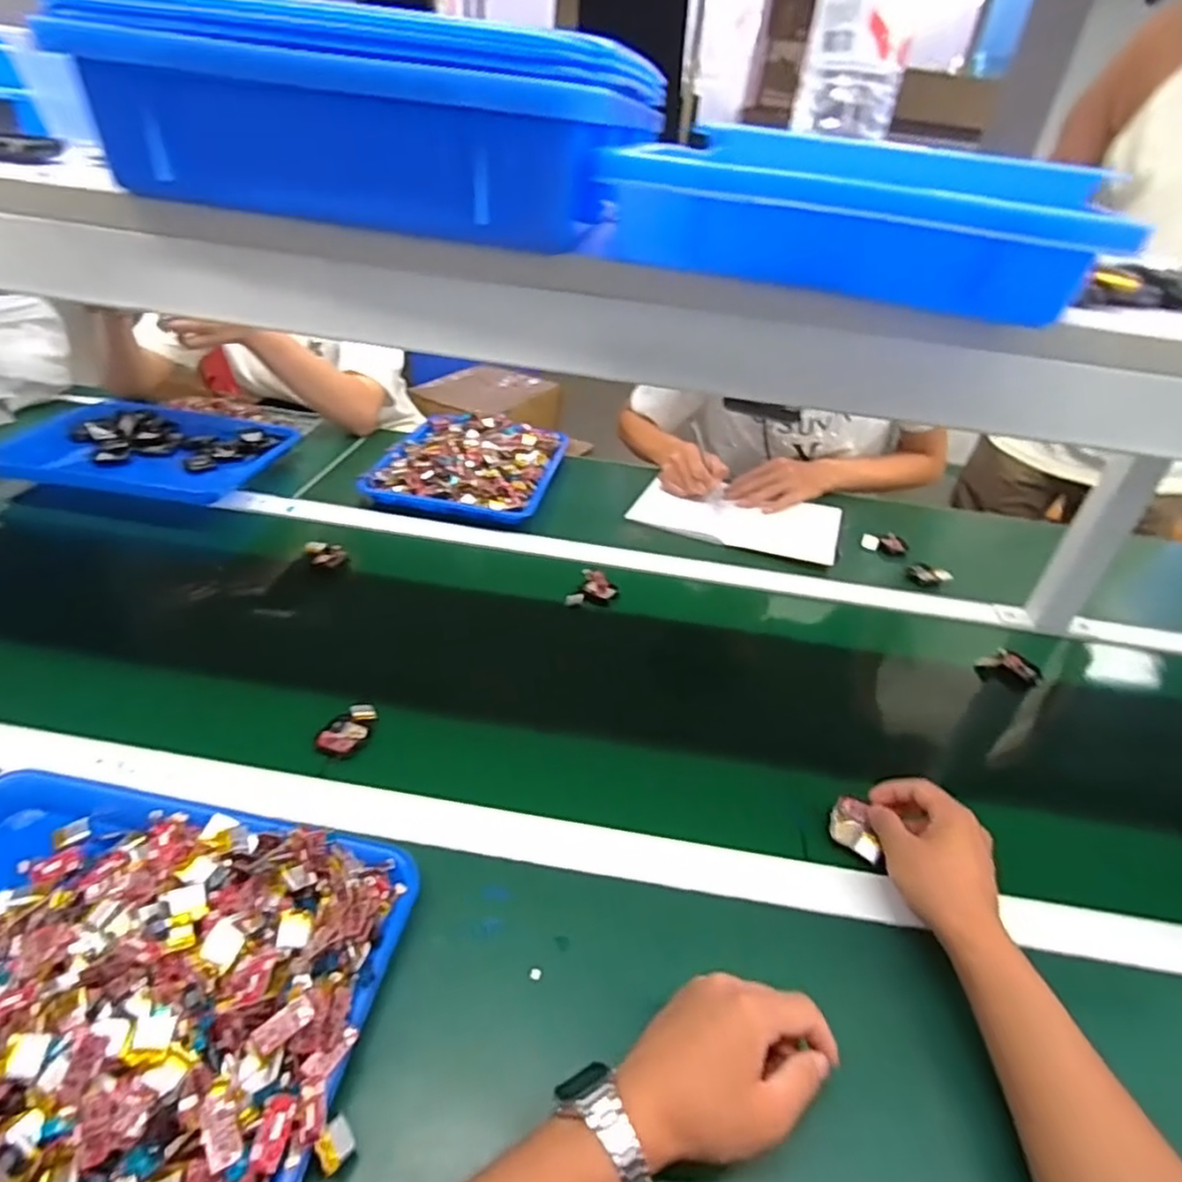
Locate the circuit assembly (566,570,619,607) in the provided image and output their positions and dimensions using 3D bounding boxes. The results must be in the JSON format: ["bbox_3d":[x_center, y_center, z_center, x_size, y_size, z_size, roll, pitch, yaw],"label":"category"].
[{"bbox_3d":[0.004,-0.003,0.820,0.060,0.028,0.037,9,35,4],"label":"circuit assembly"}]

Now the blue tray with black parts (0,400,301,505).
[{"bbox_3d":[-0.633,-0.207,0.981,0.347,0.041,0.240,8,35,1],"label":"blue tray with black parts"}]

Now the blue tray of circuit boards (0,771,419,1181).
[{"bbox_3d":[-0.301,0.232,0.405,0.342,0.053,0.255,11,35,6],"label":"blue tray of circuit boards"}]

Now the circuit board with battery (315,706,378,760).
[{"bbox_3d":[-0.209,0.121,0.591,0.040,0.004,0.059,20,37,18],"label":"circuit board with battery"}]

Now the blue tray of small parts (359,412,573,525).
[{"bbox_3d":[-0.184,-0.196,1.058,0.252,0.057,0.302,9,35,4],"label":"blue tray of small parts"}]

